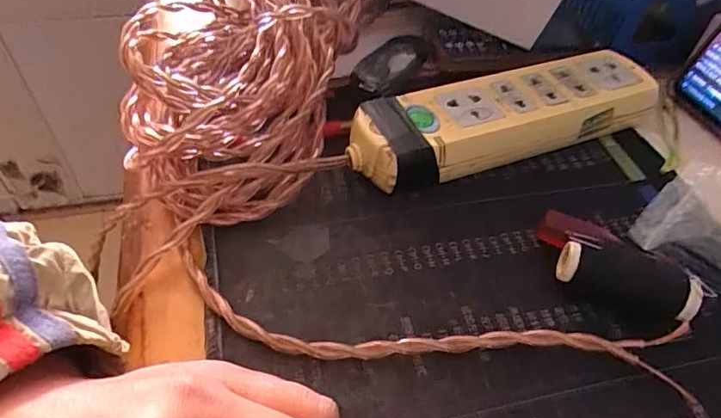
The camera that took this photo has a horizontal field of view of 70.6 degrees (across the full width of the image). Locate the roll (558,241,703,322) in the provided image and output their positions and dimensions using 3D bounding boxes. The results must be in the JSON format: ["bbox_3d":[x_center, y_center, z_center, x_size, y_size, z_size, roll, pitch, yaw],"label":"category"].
[{"bbox_3d":[0.131,0.037,0.253,0.063,0.025,0.022,22,51,15],"label":"roll"}]

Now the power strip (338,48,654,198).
[{"bbox_3d":[0.094,-0.059,0.328,0.211,0.036,0.053,-17,52,-18],"label":"power strip"}]

